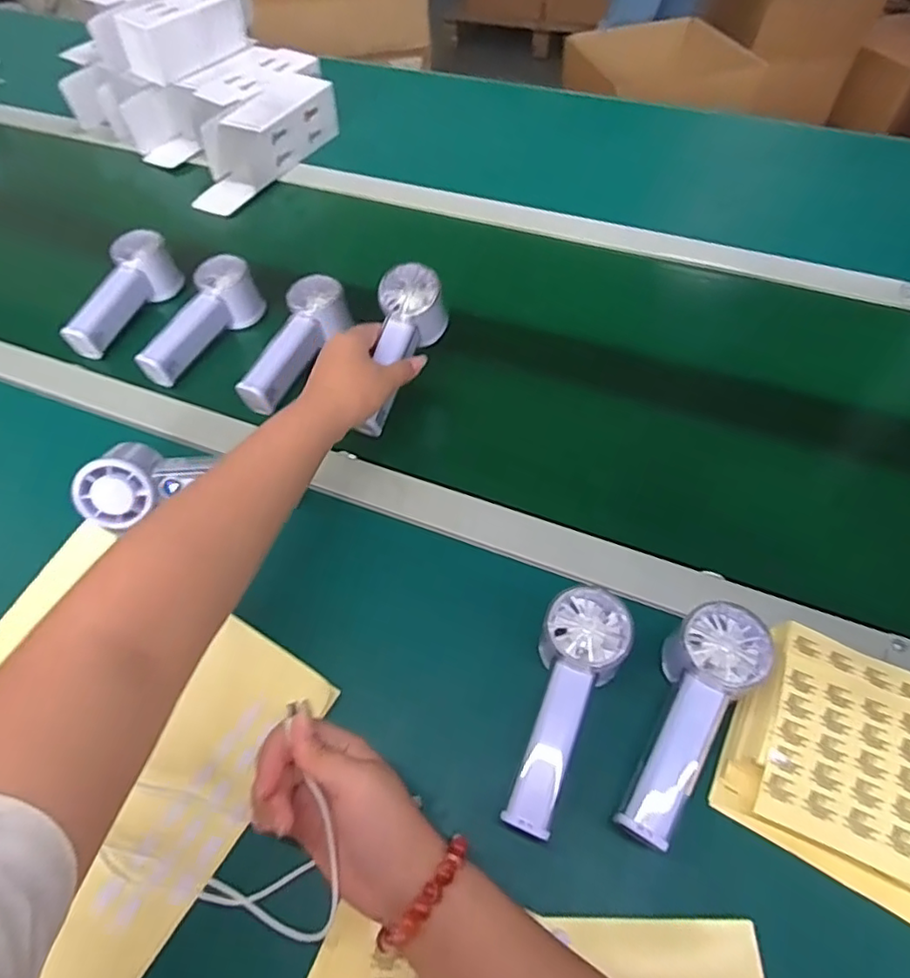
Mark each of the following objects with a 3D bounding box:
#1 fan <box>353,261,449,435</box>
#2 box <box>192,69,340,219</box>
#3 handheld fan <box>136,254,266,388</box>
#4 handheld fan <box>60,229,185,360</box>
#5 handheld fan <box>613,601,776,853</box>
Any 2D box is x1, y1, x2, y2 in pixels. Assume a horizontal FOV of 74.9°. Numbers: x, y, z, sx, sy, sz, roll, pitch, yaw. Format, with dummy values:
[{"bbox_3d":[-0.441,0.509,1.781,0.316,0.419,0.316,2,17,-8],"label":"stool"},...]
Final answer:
[{"bbox_3d":[-0.051,-0.123,0.544,0.054,0.049,0.157,15,85,12],"label":"fan"},{"bbox_3d":[-0.274,-0.493,0.840,0.095,0.076,0.248,23,59,17],"label":"box"},{"bbox_3d":[-0.265,-0.176,0.625,0.056,0.054,0.151,16,57,12],"label":"handheld fan"},{"bbox_3d":[-0.367,-0.214,0.654,0.059,0.057,0.150,11,56,10],"label":"handheld fan"},{"bbox_3d":[0.142,0.143,0.376,0.054,0.056,0.150,33,62,22],"label":"handheld fan"}]

